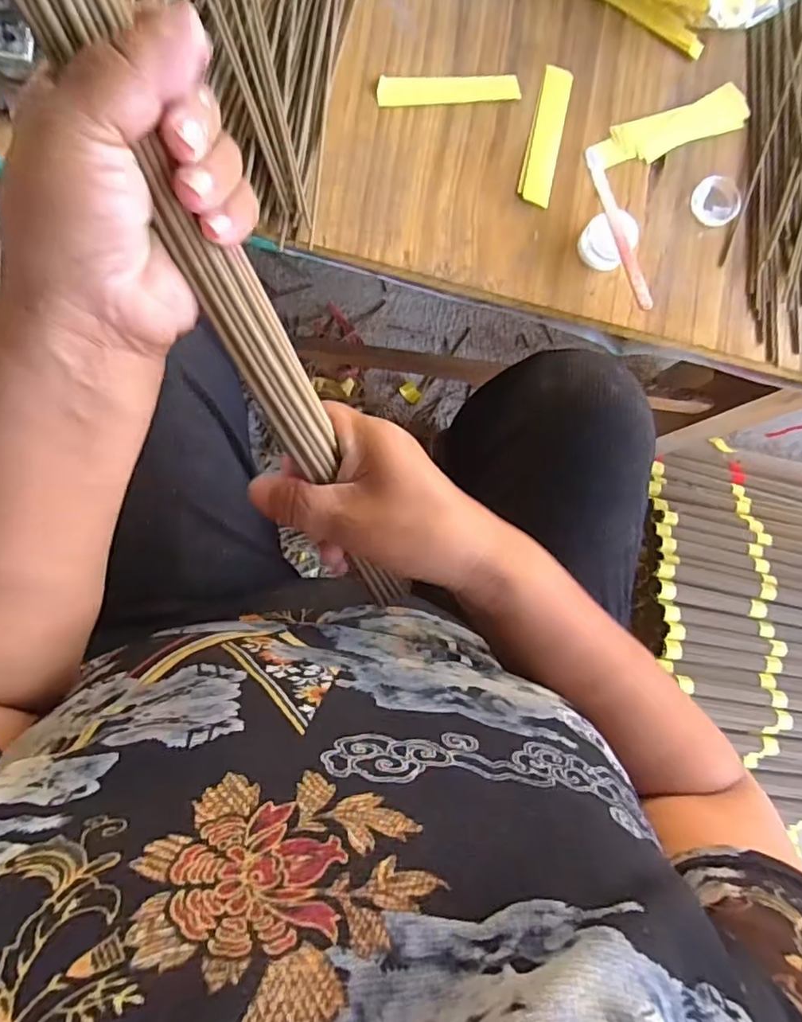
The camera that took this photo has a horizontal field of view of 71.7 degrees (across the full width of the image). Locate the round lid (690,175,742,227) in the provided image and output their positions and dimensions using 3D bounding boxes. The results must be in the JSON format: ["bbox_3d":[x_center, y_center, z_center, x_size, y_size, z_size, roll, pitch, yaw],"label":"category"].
[{"bbox_3d":[0.256,-0.251,0.447,0.038,0.005,0.044,42,81,-3],"label":"round lid"}]

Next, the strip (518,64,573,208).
[{"bbox_3d":[0.112,-0.290,0.427,0.025,0.004,0.114,14,83,-7],"label":"strip"}]

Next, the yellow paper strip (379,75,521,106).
[{"bbox_3d":[0.037,-0.318,0.419,0.110,0.006,0.020,-10,87,-9],"label":"yellow paper strip"}]

